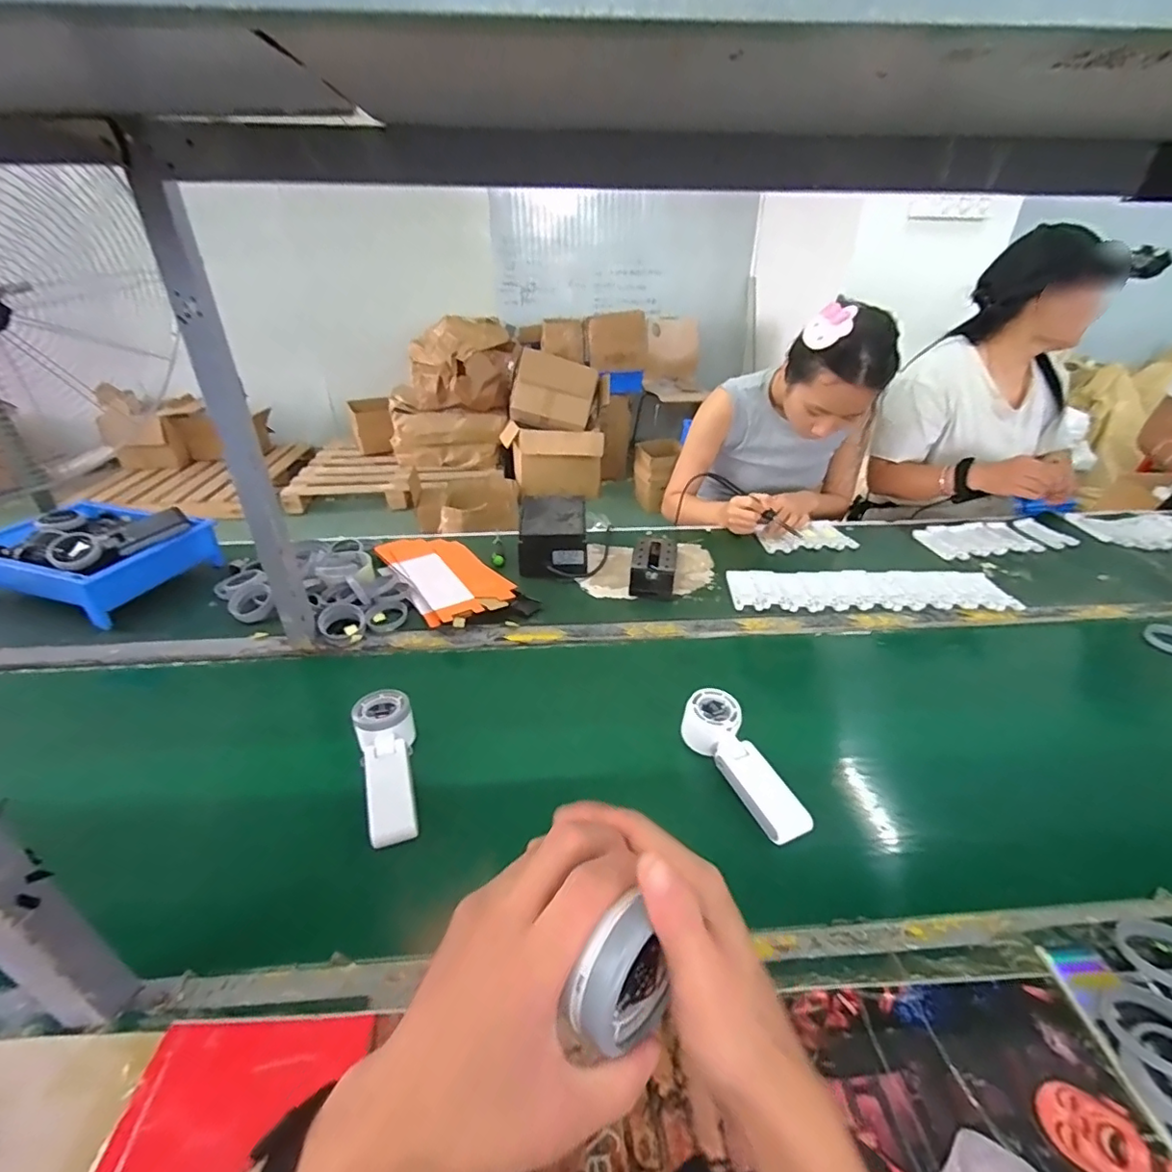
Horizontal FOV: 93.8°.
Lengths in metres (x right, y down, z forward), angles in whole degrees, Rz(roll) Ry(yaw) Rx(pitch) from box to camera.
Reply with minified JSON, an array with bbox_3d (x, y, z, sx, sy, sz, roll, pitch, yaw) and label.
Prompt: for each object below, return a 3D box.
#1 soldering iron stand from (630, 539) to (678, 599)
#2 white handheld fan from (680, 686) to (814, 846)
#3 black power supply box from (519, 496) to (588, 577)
[{"bbox_3d":[0.106,-0.026,0.862,0.070,0.073,0.059,9,33,13],"label":"soldering iron stand"},{"bbox_3d":[0.161,0.184,0.571,0.054,0.039,0.167,-17,48,-23],"label":"white handheld fan"},{"bbox_3d":[-0.054,-0.088,0.943,0.112,0.094,0.138,1,32,1],"label":"black power supply box"}]

